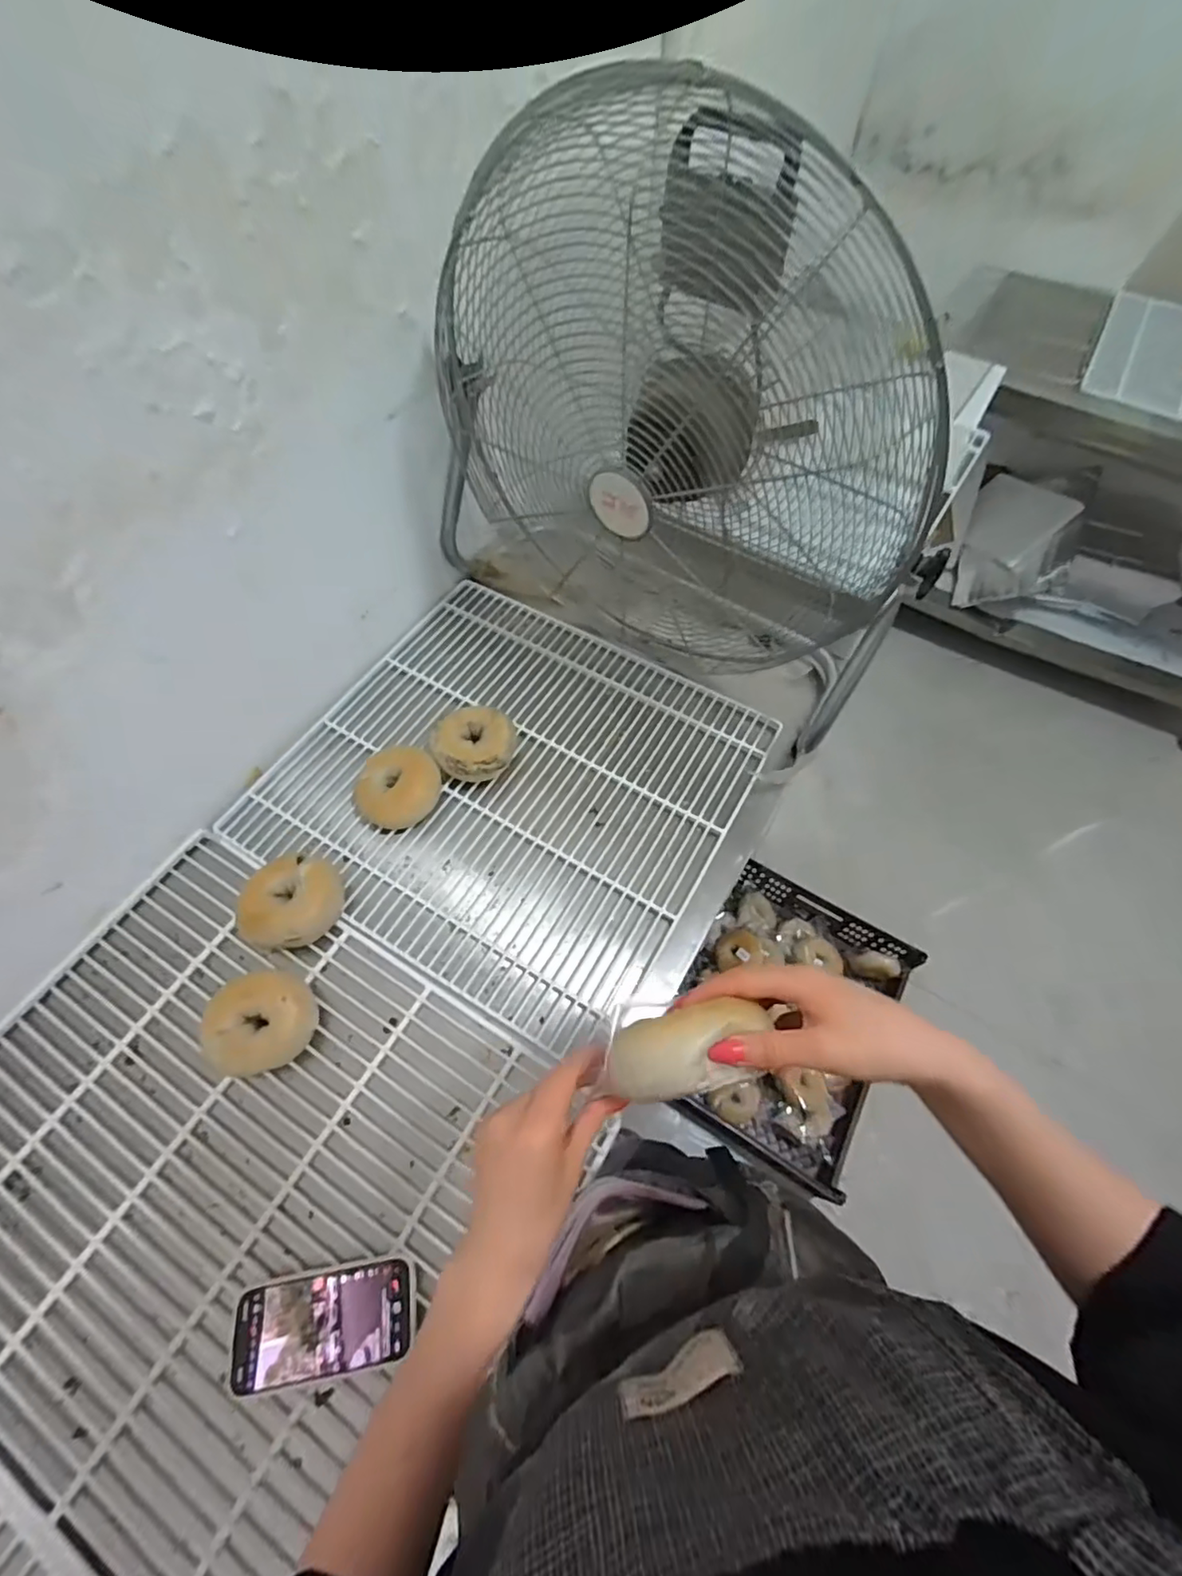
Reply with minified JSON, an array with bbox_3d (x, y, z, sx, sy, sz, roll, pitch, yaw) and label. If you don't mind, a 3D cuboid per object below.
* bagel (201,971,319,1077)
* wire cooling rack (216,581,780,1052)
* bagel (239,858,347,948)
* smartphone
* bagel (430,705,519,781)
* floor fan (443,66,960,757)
[{"bbox_3d":[-0.350,0.251,0.634,0.105,0.054,0.097,-8,62,-7],"label":"bagel"},{"bbox_3d":[-0.103,-0.015,0.801,0.545,0.019,0.528,30,64,13],"label":"wire cooling rack"},{"bbox_3d":[-0.354,0.136,0.695,0.104,0.052,0.100,1,62,-2],"label":"bagel"},{"bbox_3d":[-0.232,0.471,0.520,0.149,0.014,0.079,-6,63,-10],"label":"smartphone"},{"bbox_3d":[-0.157,-0.057,0.801,0.105,0.055,0.103,1,61,-1],"label":"bagel"},{"bbox_3d":[0.090,-0.397,0.720,0.576,0.526,0.306,21,63,8],"label":"floor fan"}]

